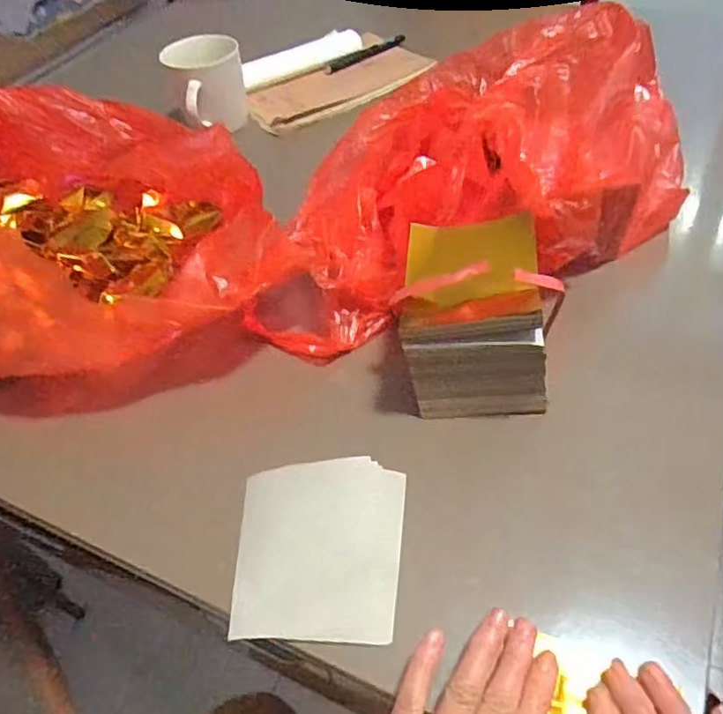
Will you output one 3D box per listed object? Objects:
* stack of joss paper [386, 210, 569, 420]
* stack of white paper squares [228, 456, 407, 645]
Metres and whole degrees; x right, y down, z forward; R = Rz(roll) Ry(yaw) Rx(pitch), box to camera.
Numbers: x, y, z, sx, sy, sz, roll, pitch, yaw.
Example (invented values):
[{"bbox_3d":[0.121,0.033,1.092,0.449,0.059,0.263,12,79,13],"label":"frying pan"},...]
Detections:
[{"bbox_3d":[0.081,-0.030,0.426,0.106,0.102,0.101,2,49,8],"label":"stack of joss paper"},{"bbox_3d":[-0.027,0.117,0.379,0.103,0.009,0.113,0,49,6],"label":"stack of white paper squares"}]

